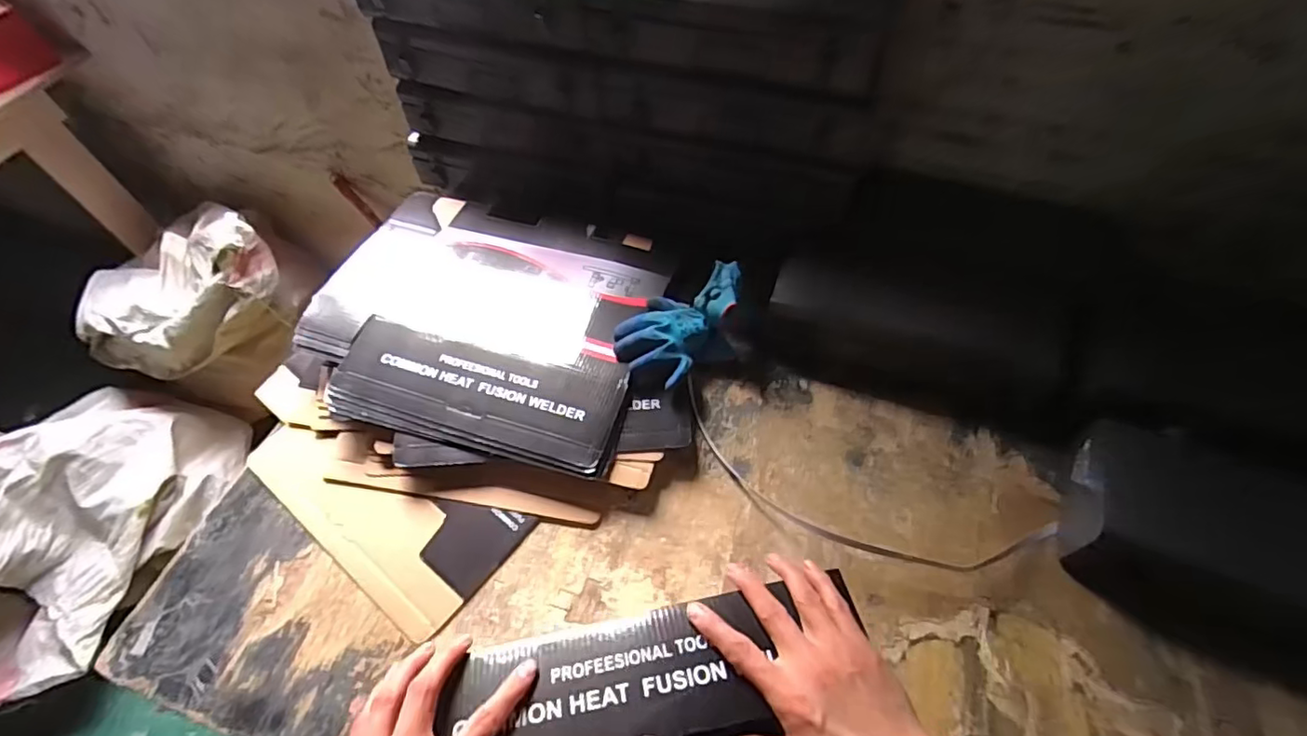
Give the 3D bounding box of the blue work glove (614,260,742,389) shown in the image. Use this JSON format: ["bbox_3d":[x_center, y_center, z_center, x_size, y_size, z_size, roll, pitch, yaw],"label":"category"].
[{"bbox_3d":[0.034,-0.064,0.727,0.100,0.054,0.179,35,64,22],"label":"blue work glove"}]

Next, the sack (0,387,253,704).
[{"bbox_3d":[-1.240,0.340,1.205,0.327,0.316,0.703,15,58,11],"label":"sack"}]

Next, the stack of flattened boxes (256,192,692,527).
[{"bbox_3d":[-0.207,-0.041,0.761,0.504,0.067,0.412,8,57,7],"label":"stack of flattened boxes"}]

